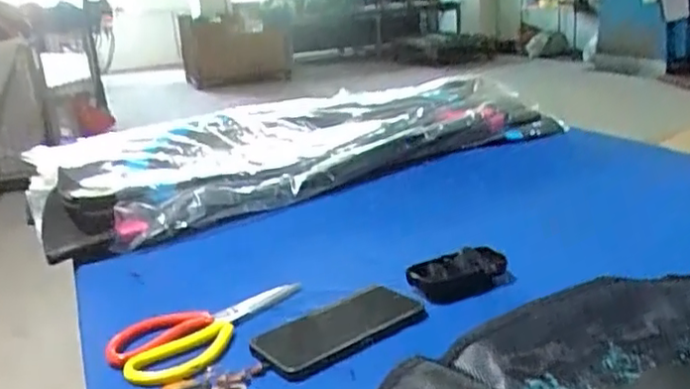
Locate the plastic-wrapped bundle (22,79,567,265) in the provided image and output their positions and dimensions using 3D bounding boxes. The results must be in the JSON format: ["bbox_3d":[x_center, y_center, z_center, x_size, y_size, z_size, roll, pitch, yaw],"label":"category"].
[{"bbox_3d":[-0.108,-0.114,1.319,1.023,0.071,0.630,-15,20,-30],"label":"plastic-wrapped bundle"}]

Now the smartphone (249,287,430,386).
[{"bbox_3d":[-0.004,0.126,0.612,0.165,0.014,0.076,-18,21,-36],"label":"smartphone"}]

